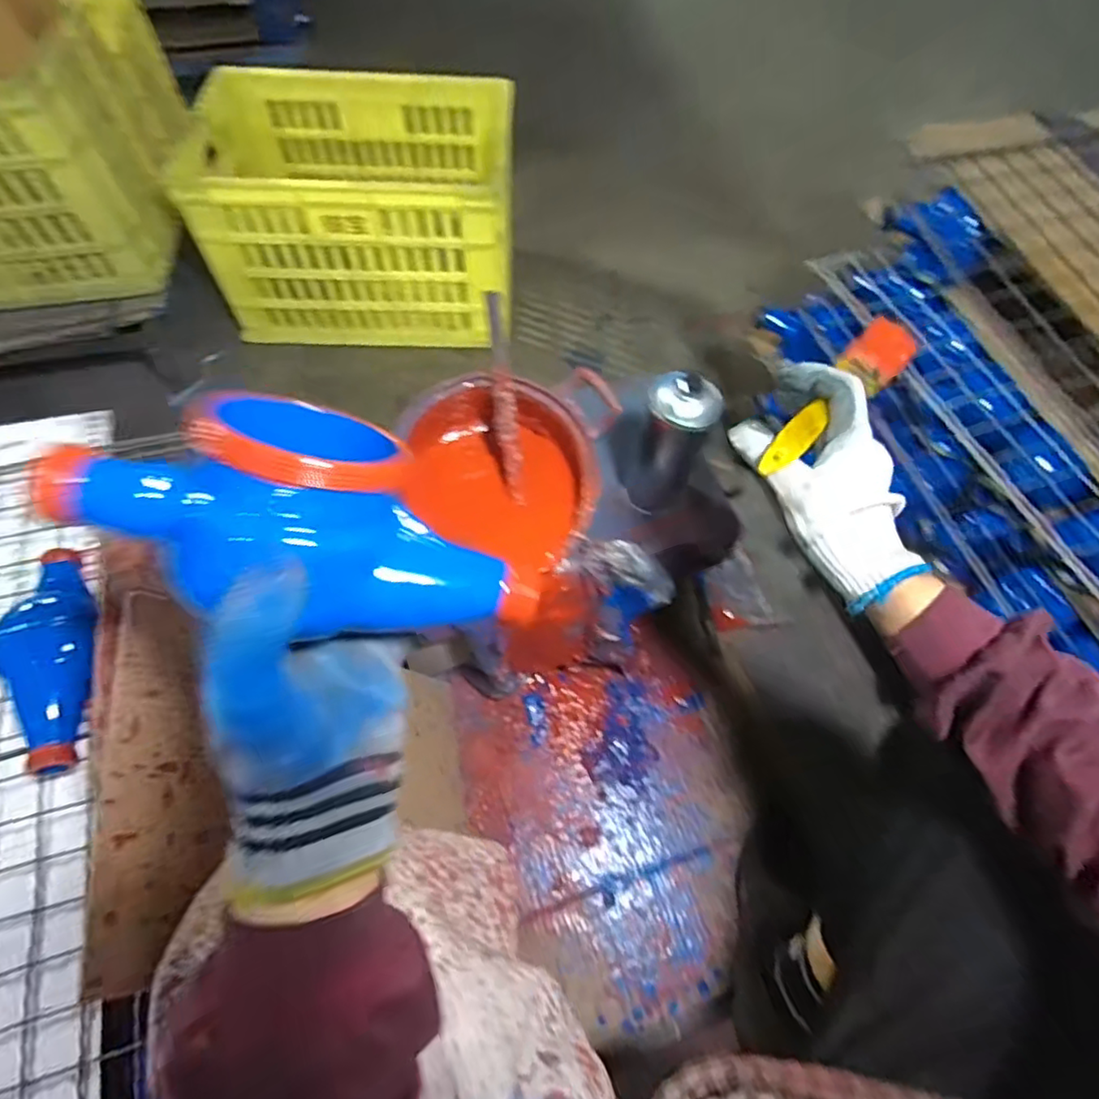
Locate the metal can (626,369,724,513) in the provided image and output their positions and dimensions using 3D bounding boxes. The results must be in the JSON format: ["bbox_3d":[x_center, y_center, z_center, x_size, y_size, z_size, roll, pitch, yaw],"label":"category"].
[{"bbox_3d":[0.124,-0.110,0.628,0.066,0.165,0.062,1,59,-2],"label":"metal can"}]

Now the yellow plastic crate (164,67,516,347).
[{"bbox_3d":[-0.340,-0.617,1.137,0.525,0.310,0.362,2,61,-2],"label":"yellow plastic crate"}]

